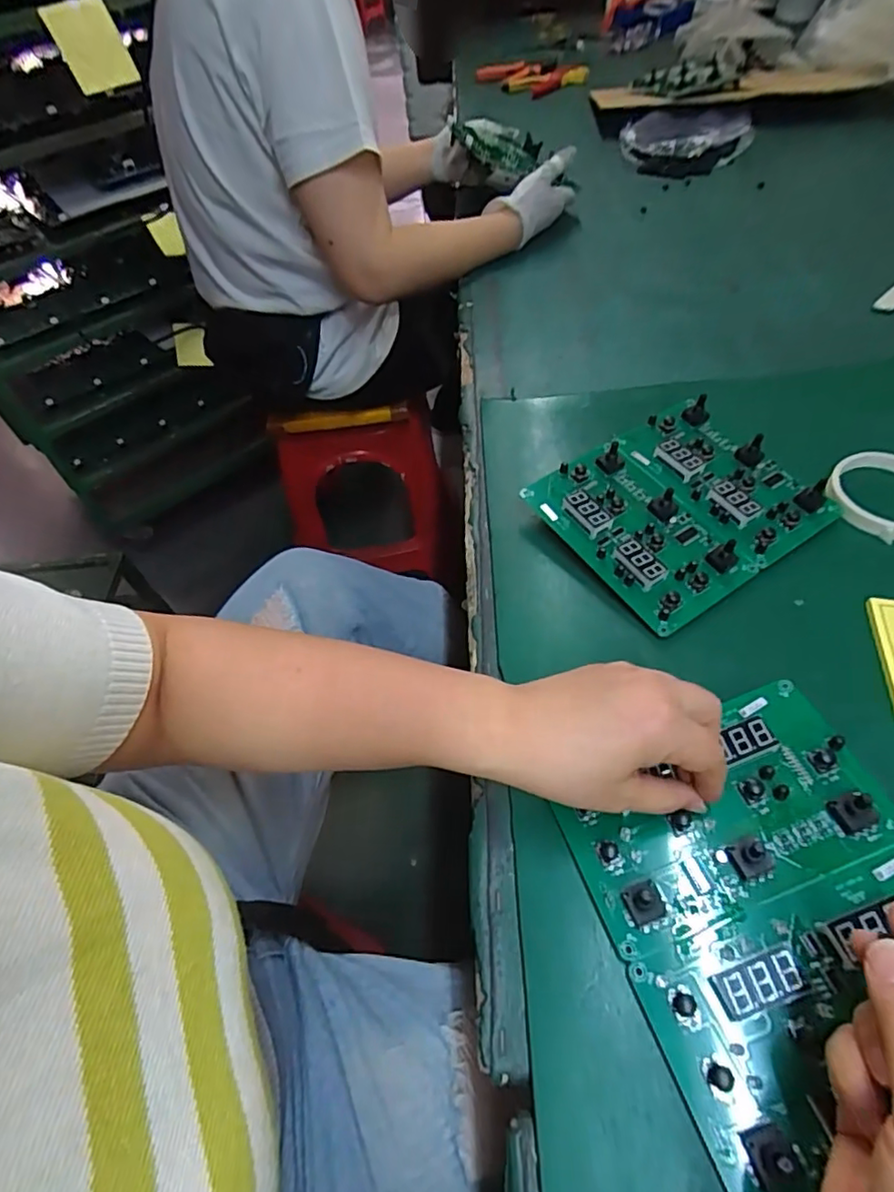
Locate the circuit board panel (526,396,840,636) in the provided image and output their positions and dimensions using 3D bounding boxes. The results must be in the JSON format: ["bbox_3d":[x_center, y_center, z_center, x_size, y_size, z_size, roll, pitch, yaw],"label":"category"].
[{"bbox_3d":[0.189,-0.077,0.482,0.198,0.033,0.166,-30,55,-16],"label":"circuit board panel"}]

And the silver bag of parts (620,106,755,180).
[{"bbox_3d":[0.405,-0.780,1.006,0.212,0.038,0.250,8,54,12],"label":"silver bag of parts"}]

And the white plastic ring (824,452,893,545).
[{"bbox_3d":[0.361,-0.084,0.482,0.086,0.016,0.090,-3,53,4],"label":"white plastic ring"}]

